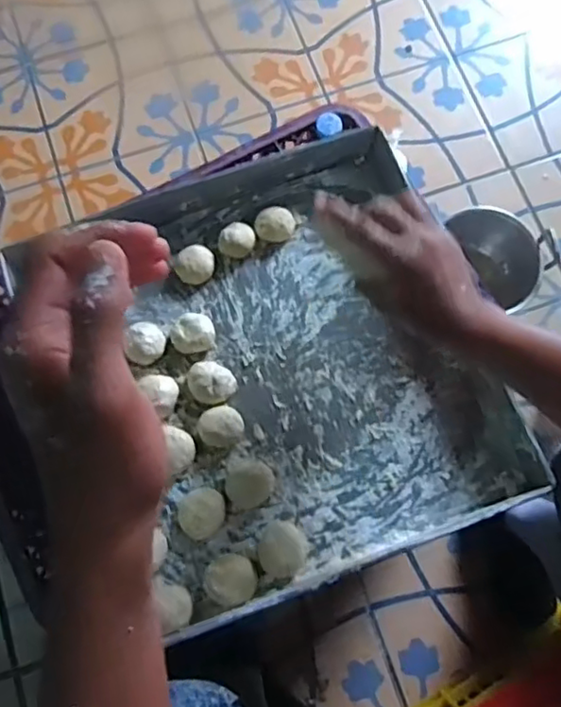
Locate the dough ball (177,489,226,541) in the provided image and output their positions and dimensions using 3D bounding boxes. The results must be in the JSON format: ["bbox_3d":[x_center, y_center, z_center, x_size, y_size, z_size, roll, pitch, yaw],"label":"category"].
[{"bbox_3d":[-0.081,0.164,0.623,0.047,0.020,0.050,0,74,-1],"label":"dough ball"}]

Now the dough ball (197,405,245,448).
[{"bbox_3d":[-0.063,0.078,0.648,0.047,0.028,0.042,-20,76,-3],"label":"dough ball"}]

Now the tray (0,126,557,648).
[{"bbox_3d":[0.006,-0.001,0.661,0.390,0.065,0.457,-20,76,-6],"label":"tray"}]

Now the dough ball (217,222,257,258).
[{"bbox_3d":[-0.051,-0.133,0.710,0.042,0.023,0.035,-18,76,-3],"label":"dough ball"}]

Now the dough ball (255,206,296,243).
[{"bbox_3d":[-0.006,-0.150,0.715,0.046,0.027,0.037,-12,76,-1],"label":"dough ball"}]

